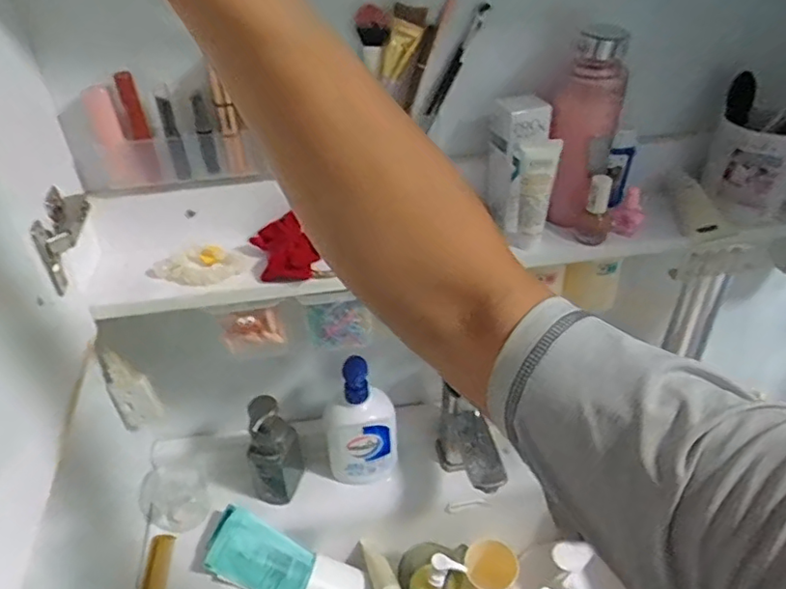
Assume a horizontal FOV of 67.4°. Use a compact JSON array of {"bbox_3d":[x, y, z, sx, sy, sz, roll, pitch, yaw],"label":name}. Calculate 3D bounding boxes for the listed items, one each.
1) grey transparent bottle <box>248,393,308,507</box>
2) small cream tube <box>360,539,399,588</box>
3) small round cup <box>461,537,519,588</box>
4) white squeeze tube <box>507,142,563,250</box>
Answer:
[{"bbox_3d":[-0.148,0.192,0.736,0.045,0.159,0.069,7,38,11],"label":"grey transparent bottle"},{"bbox_3d":[-0.013,0.352,0.735,0.029,0.026,0.136,-13,14,-15],"label":"small cream tube"},{"bbox_3d":[0.126,0.369,0.776,0.065,0.071,0.072,7,38,11],"label":"small round cup"},{"bbox_3d":[0.133,-0.094,0.557,0.034,0.098,0.028,14,40,19],"label":"white squeeze tube"}]

